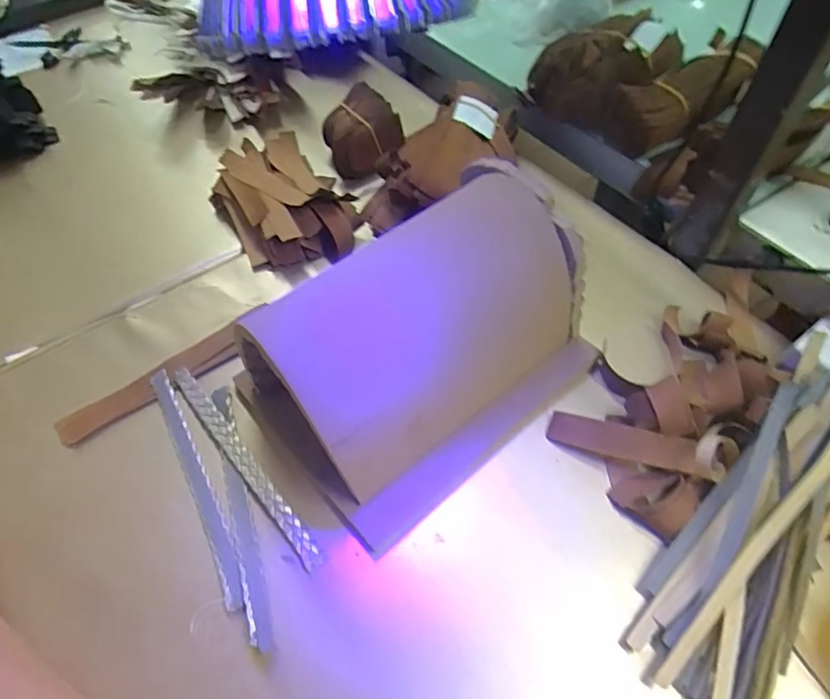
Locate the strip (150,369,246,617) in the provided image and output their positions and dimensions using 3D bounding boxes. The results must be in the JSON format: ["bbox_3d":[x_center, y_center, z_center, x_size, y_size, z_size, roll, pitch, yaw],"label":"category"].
[{"bbox_3d":[-0.140,0.081,0.347,0.014,0.008,0.172,-27,58,-14],"label":"strip"}]

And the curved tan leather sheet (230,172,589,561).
[{"bbox_3d":[0.009,0.001,0.336,0.199,0.103,0.117,-37,60,-20],"label":"curved tan leather sheet"}]

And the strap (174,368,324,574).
[{"bbox_3d":[-0.112,0.071,0.352,0.015,0.009,0.169,-36,60,-19],"label":"strap"}]

